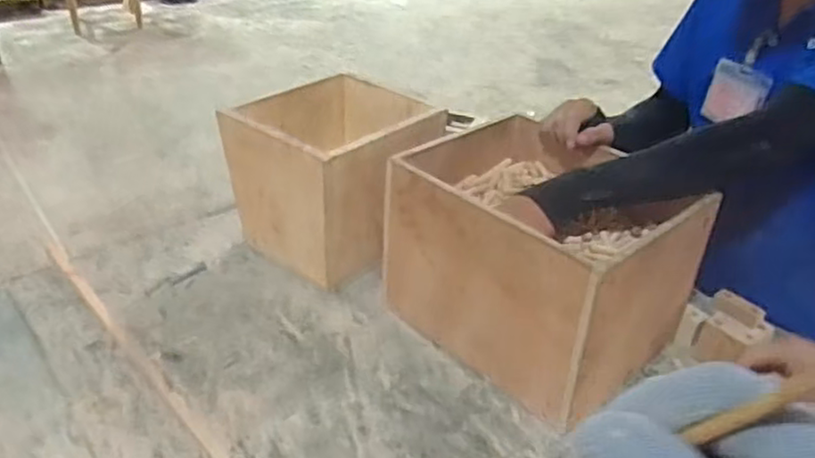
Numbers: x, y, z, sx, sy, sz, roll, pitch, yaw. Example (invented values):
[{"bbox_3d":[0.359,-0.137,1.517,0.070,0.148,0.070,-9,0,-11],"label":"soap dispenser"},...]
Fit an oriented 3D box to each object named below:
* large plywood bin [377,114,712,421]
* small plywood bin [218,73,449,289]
[{"bbox_3d":[0.171,0.029,0.920,0.263,0.222,0.326,-24,41,-35],"label":"large plywood bin"},{"bbox_3d":[-0.113,-0.086,1.051,0.243,0.208,0.261,28,41,34],"label":"small plywood bin"}]

